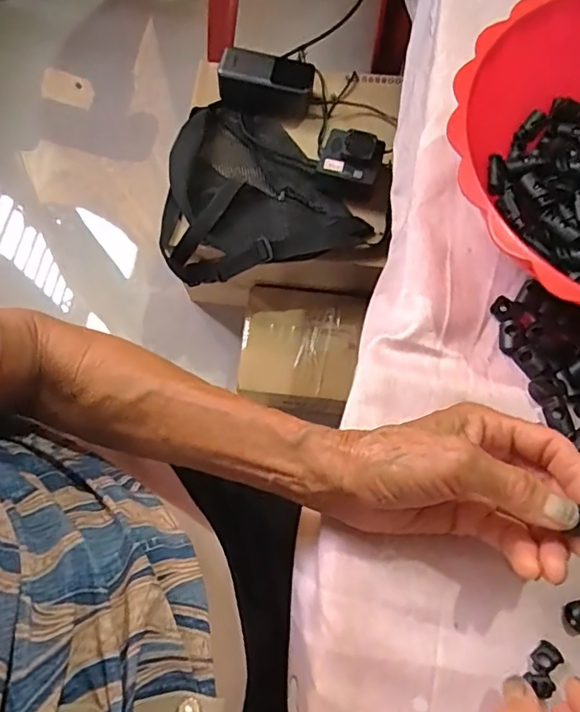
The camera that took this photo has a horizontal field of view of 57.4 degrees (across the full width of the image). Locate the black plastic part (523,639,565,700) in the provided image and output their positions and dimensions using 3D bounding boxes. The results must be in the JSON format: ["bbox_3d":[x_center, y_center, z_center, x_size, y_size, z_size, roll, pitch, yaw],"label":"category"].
[{"bbox_3d":[0.137,0.167,0.284,0.015,0.005,0.024,36,75,11],"label":"black plastic part"}]

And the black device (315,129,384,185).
[{"bbox_3d":[0.083,-0.273,0.713,0.080,0.033,0.064,19,74,5],"label":"black device"}]

